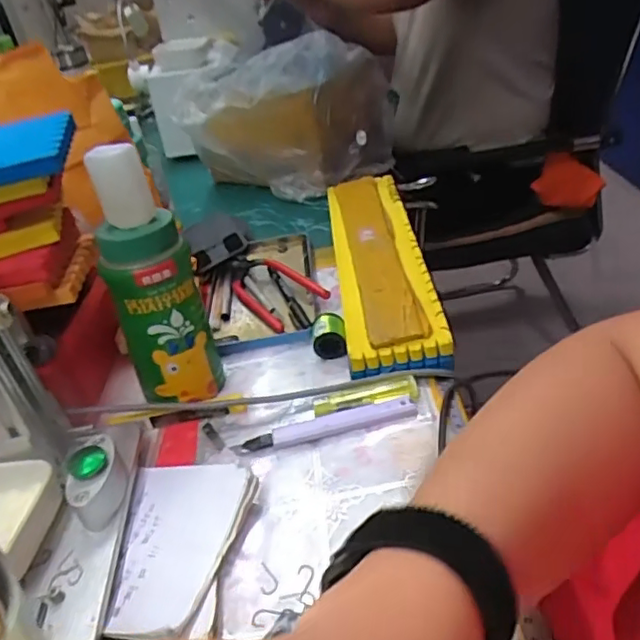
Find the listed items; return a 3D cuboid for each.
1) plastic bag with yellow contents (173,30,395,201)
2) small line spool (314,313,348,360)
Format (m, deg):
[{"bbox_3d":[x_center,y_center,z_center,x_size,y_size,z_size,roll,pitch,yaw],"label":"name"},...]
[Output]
[{"bbox_3d":[-0.045,-0.259,0.775,0.259,0.189,0.138,-6,35,7],"label":"plastic bag with yellow contents"},{"bbox_3d":[0.008,0.014,0.502,0.026,0.028,0.031,-9,34,3],"label":"small line spool"}]

